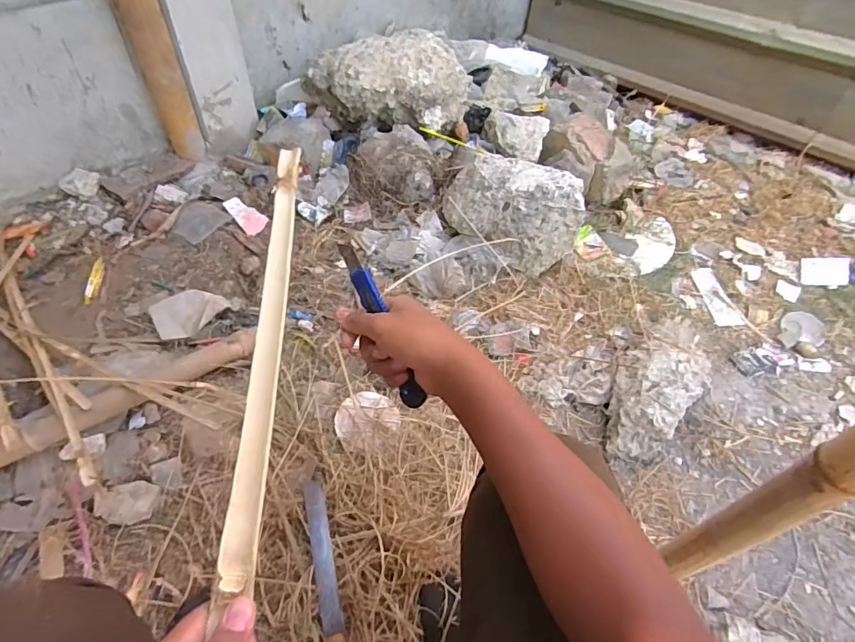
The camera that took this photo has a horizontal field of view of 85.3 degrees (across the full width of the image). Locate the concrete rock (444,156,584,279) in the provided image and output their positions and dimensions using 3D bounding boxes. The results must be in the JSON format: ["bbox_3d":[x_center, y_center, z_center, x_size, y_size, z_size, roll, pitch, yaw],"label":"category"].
[{"bbox_3d":[0.202,-0.291,1.185,0.371,0.204,0.205,36,56,21],"label":"concrete rock"}]

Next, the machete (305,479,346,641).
[{"bbox_3d":[-0.145,0.378,0.692,0.045,0.025,0.324,-13,43,-14],"label":"machete"}]

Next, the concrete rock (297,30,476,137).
[{"bbox_3d":[-0.119,-0.690,1.319,0.468,0.158,0.213,6,50,2],"label":"concrete rock"}]

